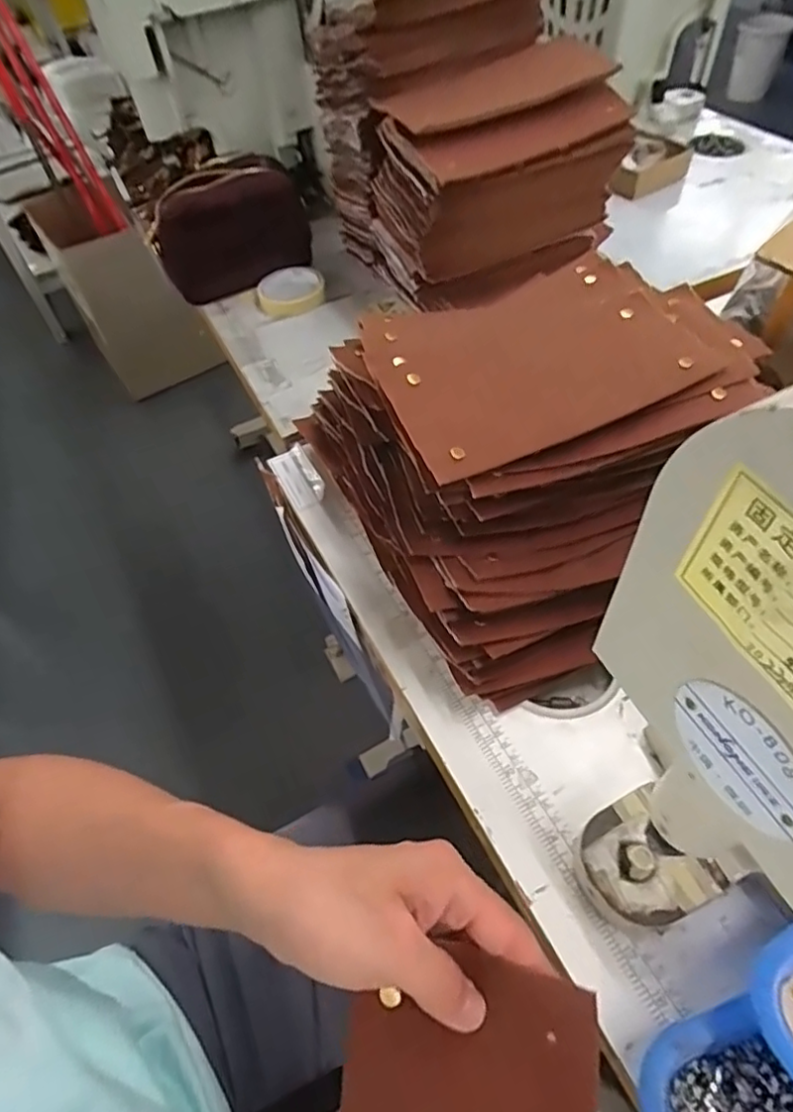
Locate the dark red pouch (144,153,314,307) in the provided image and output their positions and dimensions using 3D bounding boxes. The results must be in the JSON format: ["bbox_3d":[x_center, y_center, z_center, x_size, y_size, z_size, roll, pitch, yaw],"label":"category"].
[{"bbox_3d":[-0.219,-0.430,0.824,0.199,0.128,0.087,-33,57,-18],"label":"dark red pouch"}]

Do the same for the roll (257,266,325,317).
[{"bbox_3d":[-0.144,-0.362,0.836,0.088,0.020,0.088,-3,53,4],"label":"roll"}]

